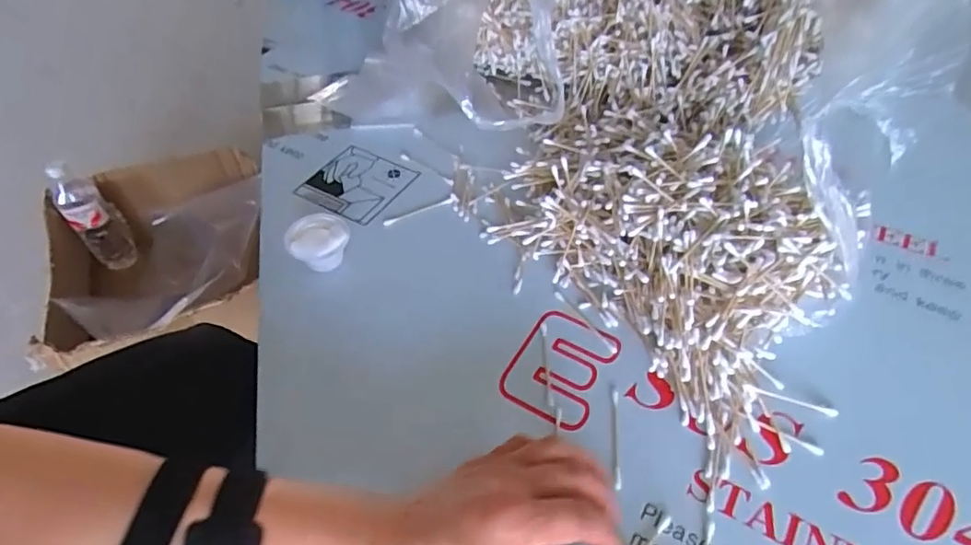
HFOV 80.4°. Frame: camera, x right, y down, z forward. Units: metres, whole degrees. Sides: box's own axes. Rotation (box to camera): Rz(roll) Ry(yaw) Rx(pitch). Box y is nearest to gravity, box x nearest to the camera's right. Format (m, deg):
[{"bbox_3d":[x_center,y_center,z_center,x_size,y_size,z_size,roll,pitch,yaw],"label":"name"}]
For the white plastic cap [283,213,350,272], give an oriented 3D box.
[{"bbox_3d":[-0.147,-0.025,0.507,0.052,0.035,0.051,0,50,1],"label":"white plastic cap"}]

